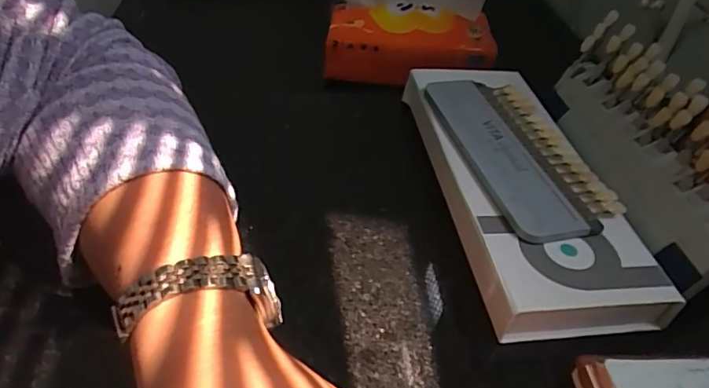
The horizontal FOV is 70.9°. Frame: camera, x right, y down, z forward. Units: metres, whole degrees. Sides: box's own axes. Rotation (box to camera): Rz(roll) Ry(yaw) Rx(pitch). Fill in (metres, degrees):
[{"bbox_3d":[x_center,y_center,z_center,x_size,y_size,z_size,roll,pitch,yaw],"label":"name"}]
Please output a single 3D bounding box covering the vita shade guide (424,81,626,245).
[{"bbox_3d":[0.099,-0.030,0.310,0.069,0.009,0.151,-6,44,-12],"label":"vita shade guide"}]

